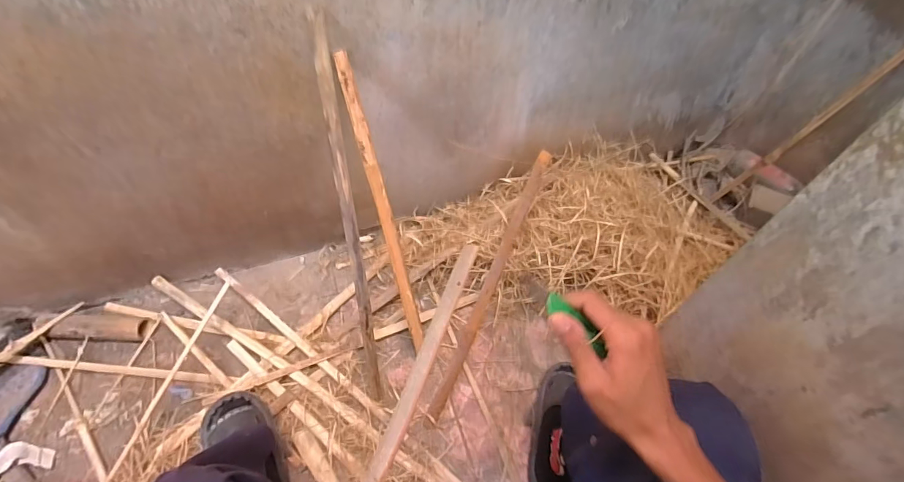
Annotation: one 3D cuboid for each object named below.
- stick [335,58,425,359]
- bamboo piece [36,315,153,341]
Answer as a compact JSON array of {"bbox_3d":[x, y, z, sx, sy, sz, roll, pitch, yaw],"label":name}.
[{"bbox_3d":[-0.136,-0.051,0.883,0.027,0.624,0.026,-18,20,-15],"label":"stick"},{"bbox_3d":[-0.854,0.207,1.027,0.248,0.041,0.061,0,55,-3],"label":"bamboo piece"}]

